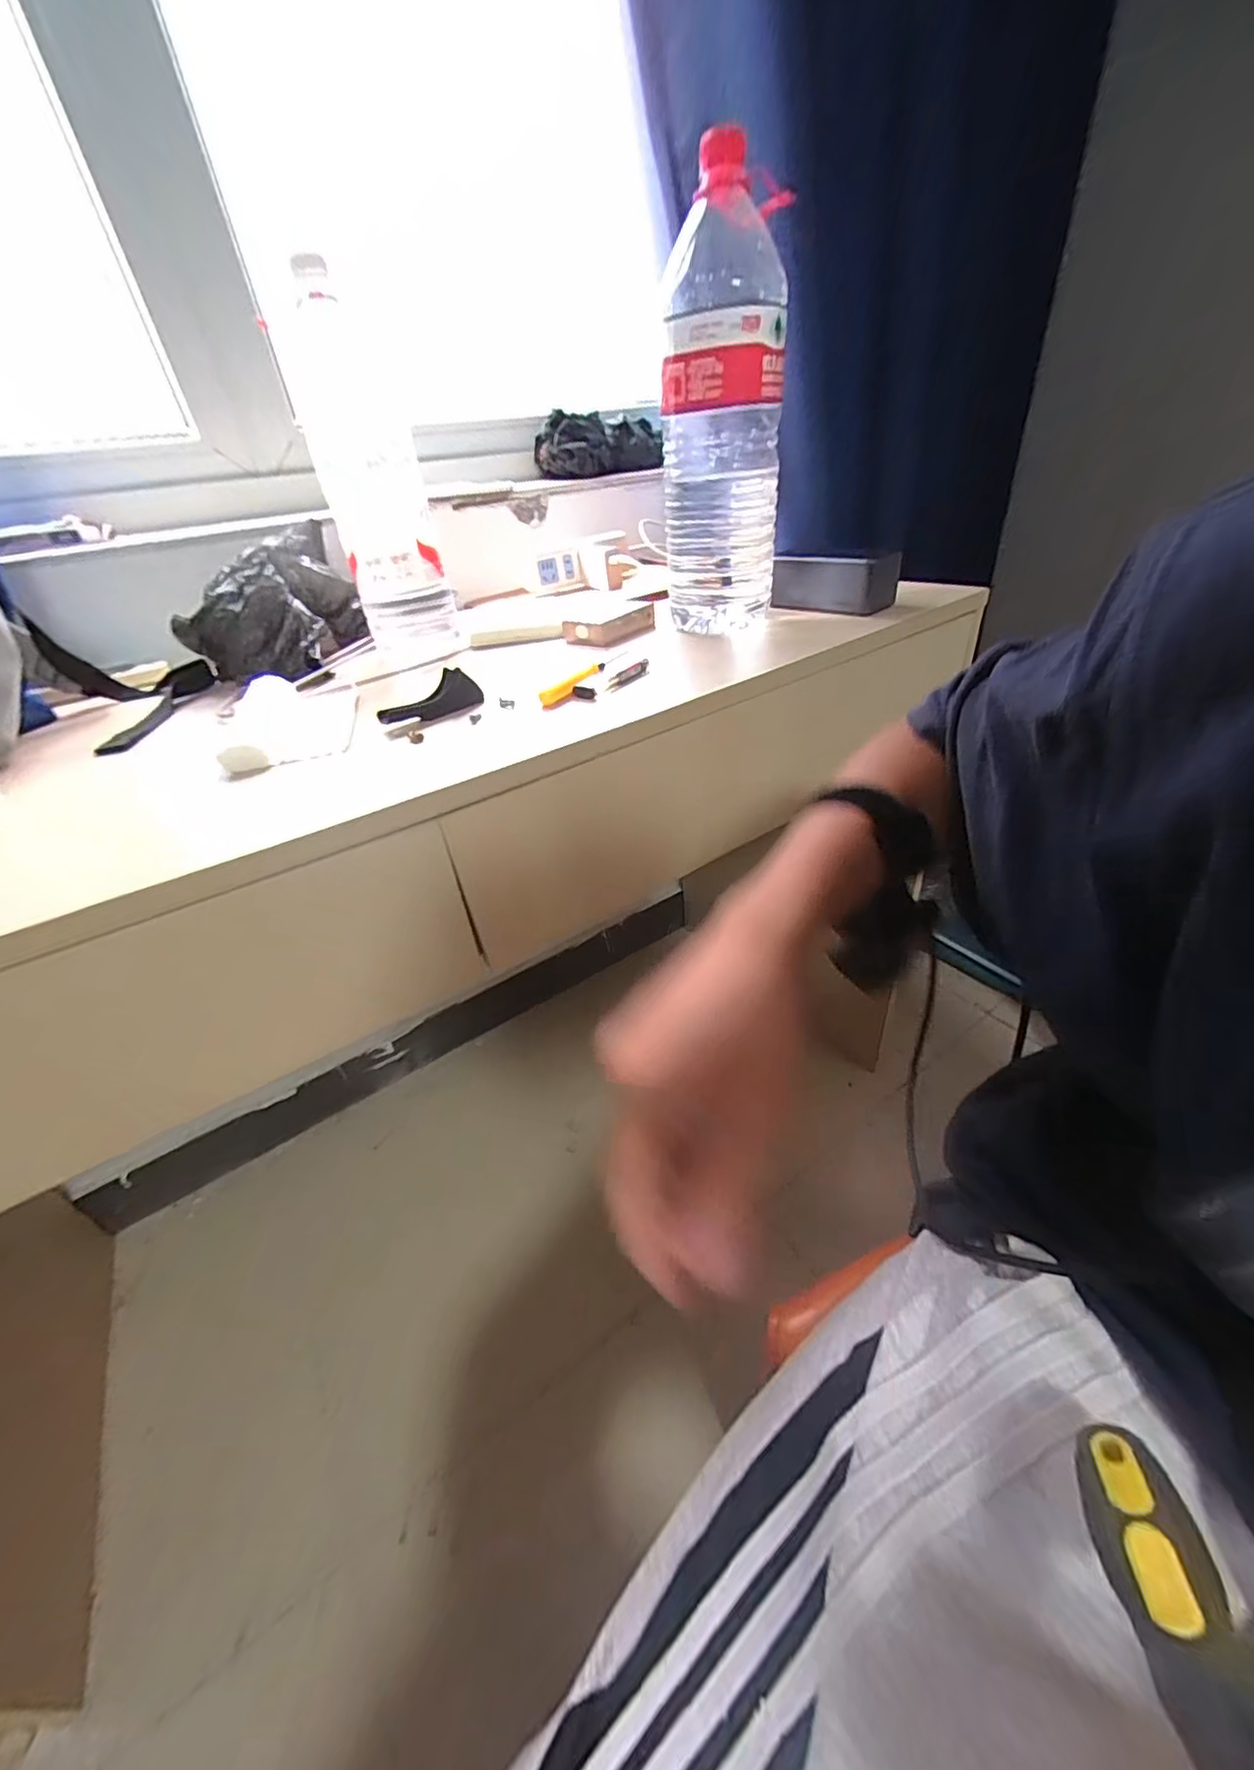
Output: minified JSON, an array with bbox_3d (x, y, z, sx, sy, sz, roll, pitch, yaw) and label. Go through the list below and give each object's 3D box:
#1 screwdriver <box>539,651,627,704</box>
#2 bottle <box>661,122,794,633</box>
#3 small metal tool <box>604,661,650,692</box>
[{"bbox_3d":[-0.032,-0.177,0.496,0.015,0.011,0.110,19,44,30],"label":"screwdriver"},{"bbox_3d":[0.084,-0.409,0.527,0.102,0.311,0.095,-1,36,9],"label":"bottle"},{"bbox_3d":[0.003,-0.179,0.499,0.011,0.009,0.059,16,42,28],"label":"small metal tool"}]

